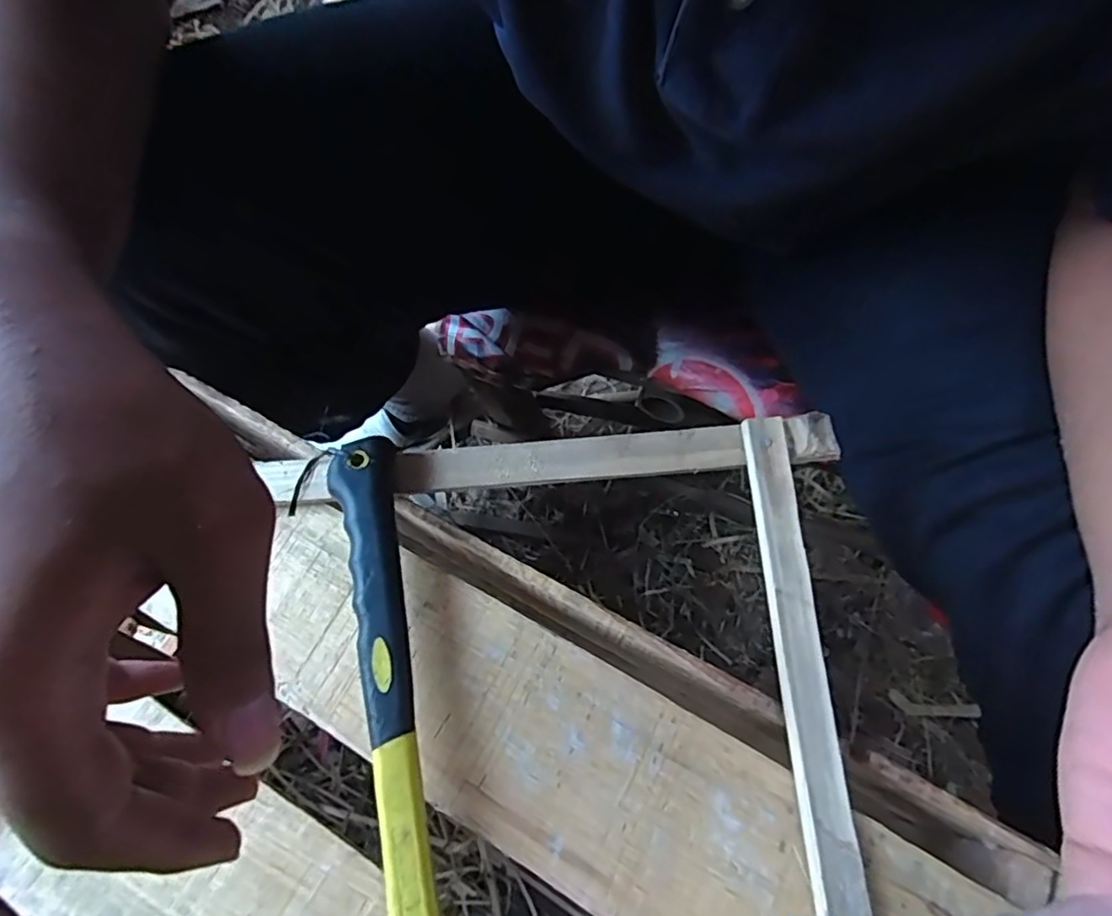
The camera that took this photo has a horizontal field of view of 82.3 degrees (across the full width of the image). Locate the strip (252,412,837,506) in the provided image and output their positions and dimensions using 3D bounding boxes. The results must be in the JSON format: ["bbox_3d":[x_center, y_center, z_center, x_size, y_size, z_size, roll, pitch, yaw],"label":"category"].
[{"bbox_3d":[-0.004,0.000,0.329,0.287,0.016,0.025,-5,66,0],"label":"strip"}]

